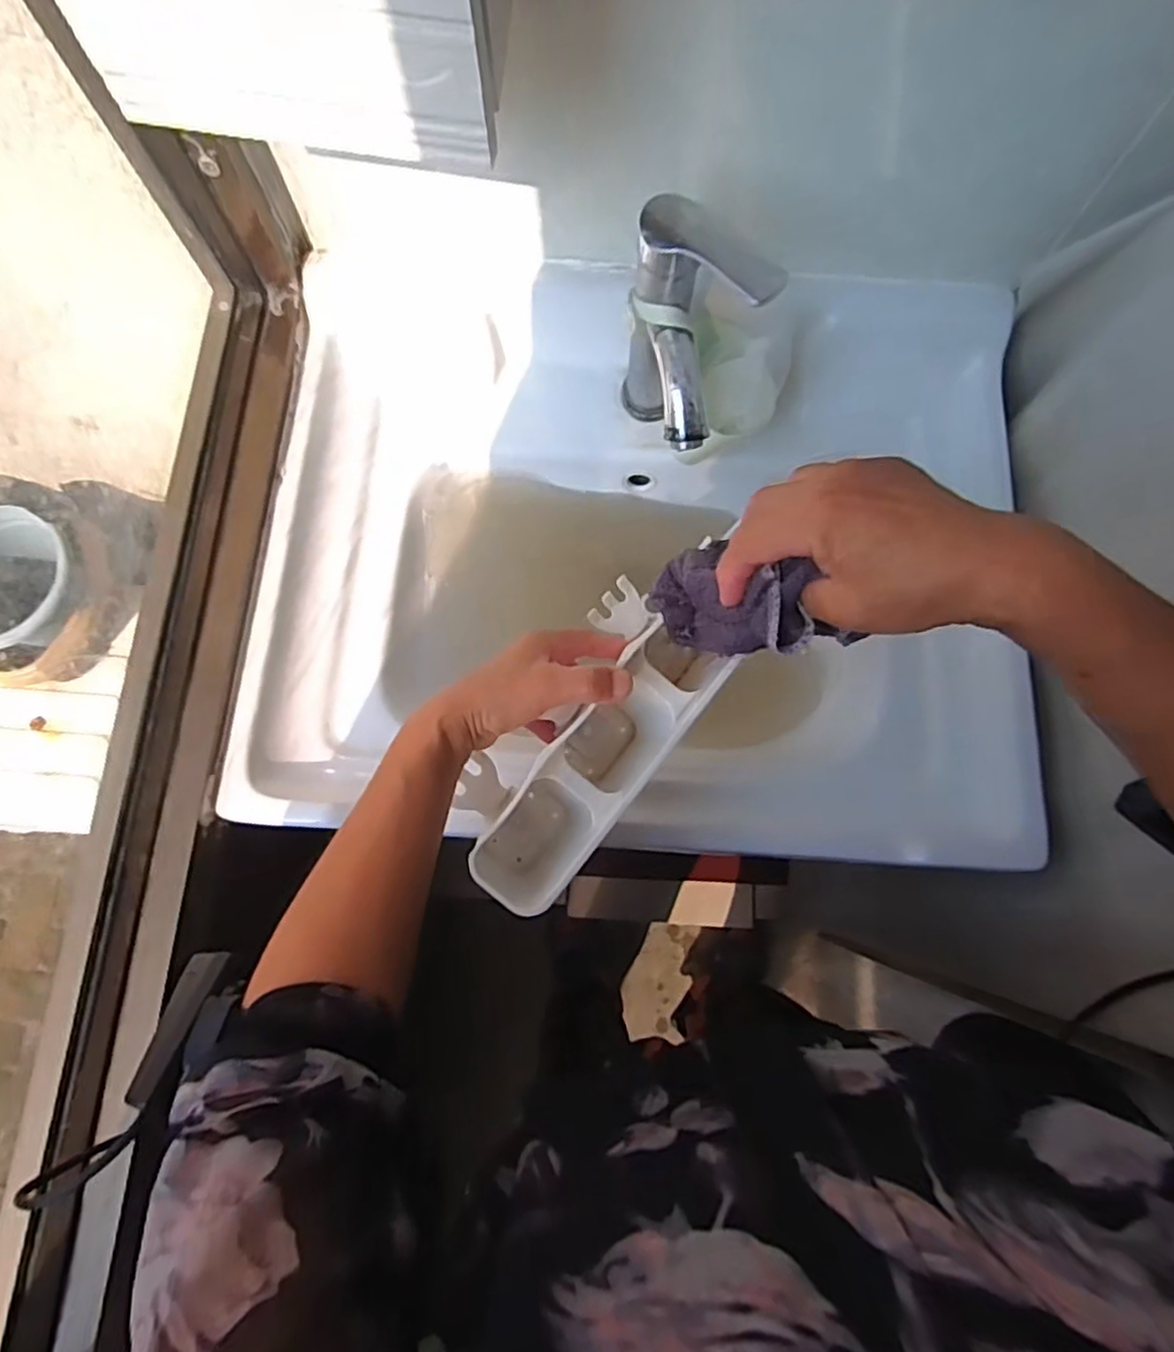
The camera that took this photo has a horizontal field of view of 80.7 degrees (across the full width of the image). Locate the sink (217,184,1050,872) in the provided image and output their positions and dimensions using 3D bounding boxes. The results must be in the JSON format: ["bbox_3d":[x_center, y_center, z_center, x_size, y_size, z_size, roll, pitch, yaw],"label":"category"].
[{"bbox_3d":[0.047,-0.098,0.600,0.594,0.145,0.480,4,75,1],"label":"sink"}]

